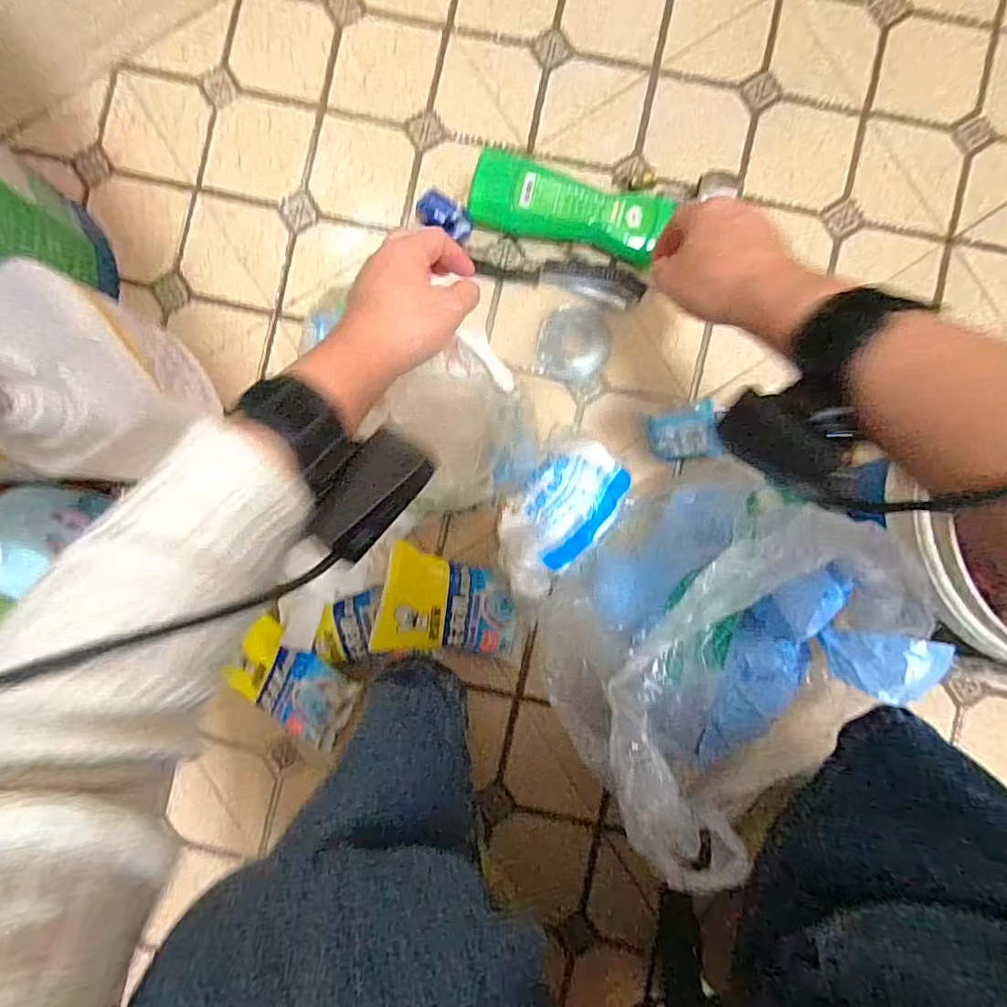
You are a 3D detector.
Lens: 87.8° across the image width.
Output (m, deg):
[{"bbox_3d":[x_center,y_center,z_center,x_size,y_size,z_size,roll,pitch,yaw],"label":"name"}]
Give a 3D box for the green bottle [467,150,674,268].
[{"bbox_3d":[0.056,-0.276,0.488,0.169,0.040,0.062,15,92,1],"label":"green bottle"}]

